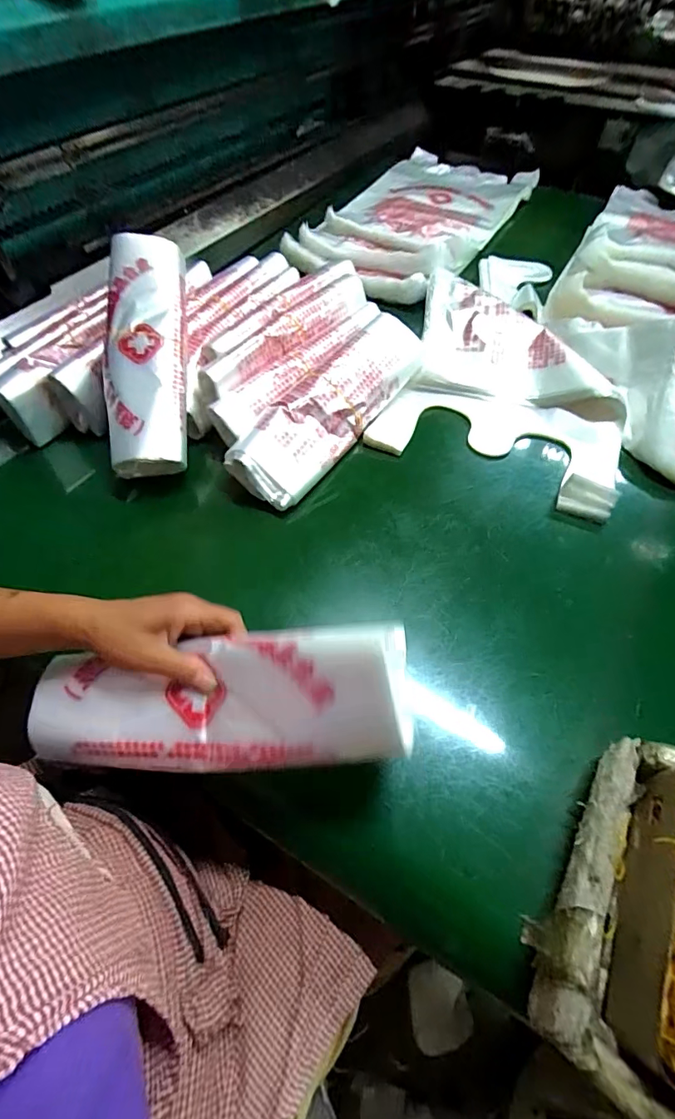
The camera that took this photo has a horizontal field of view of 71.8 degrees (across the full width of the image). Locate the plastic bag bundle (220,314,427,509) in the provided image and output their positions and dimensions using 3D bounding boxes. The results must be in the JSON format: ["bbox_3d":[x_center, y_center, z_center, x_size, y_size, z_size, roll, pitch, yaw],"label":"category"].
[{"bbox_3d":[-0.004,-0.191,0.592,0.101,0.045,0.313,46,67,-9],"label":"plastic bag bundle"}]

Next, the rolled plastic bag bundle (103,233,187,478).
[{"bbox_3d":[-0.230,-0.253,0.566,0.091,0.056,0.302,-6,78,1],"label":"rolled plastic bag bundle"}]

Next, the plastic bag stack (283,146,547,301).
[{"bbox_3d":[0.168,-0.699,0.938,0.313,0.051,0.607,28,60,17],"label":"plastic bag stack"}]

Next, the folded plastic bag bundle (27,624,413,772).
[{"bbox_3d":[-0.094,0.105,0.338,0.296,0.056,0.080,-11,56,17],"label":"folded plastic bag bundle"}]

